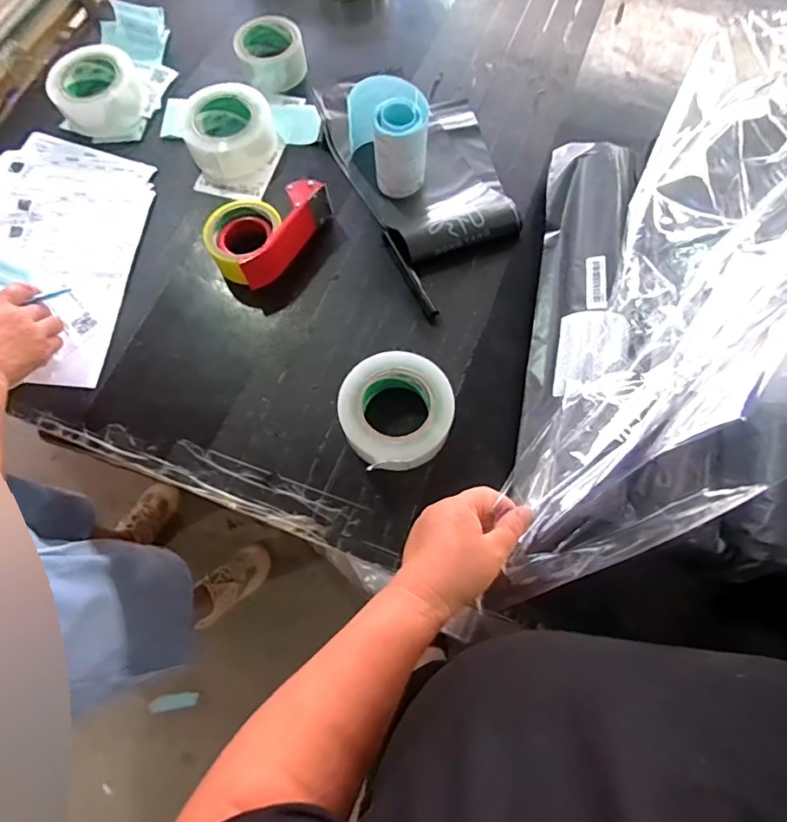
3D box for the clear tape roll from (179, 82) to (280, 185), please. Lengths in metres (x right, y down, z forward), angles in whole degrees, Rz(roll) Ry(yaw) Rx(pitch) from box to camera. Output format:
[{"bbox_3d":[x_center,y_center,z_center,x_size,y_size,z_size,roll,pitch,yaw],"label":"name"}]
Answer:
[{"bbox_3d":[-0.233,-0.402,0.716,0.130,0.041,0.133,-23,73,-9],"label":"clear tape roll"}]

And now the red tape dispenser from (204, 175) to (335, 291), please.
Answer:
[{"bbox_3d":[-0.156,-0.238,0.645,0.170,0.057,0.104,-40,76,-14],"label":"red tape dispenser"}]

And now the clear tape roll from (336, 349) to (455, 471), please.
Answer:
[{"bbox_3d":[0.003,0.003,0.561,0.120,0.054,0.127,0,71,-1],"label":"clear tape roll"}]

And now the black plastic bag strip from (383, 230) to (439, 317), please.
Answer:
[{"bbox_3d":[0.020,-0.180,0.645,0.014,0.017,0.137,-25,73,-9],"label":"black plastic bag strip"}]

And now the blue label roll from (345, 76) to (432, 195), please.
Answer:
[{"bbox_3d":[-0.007,-0.355,0.658,0.097,0.116,0.093,0,71,-1],"label":"blue label roll"}]

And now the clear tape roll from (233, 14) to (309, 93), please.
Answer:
[{"bbox_3d":[-0.187,-0.544,0.767,0.095,0.060,0.088,0,71,-1],"label":"clear tape roll"}]

